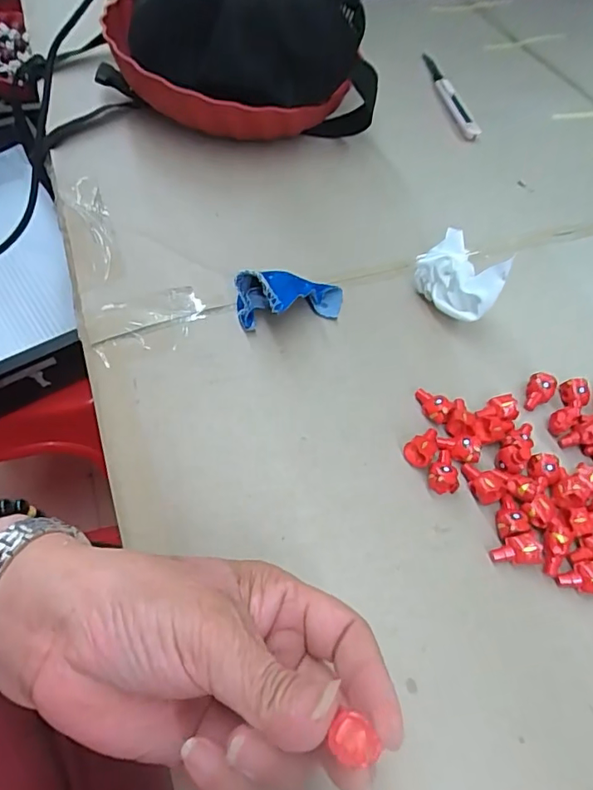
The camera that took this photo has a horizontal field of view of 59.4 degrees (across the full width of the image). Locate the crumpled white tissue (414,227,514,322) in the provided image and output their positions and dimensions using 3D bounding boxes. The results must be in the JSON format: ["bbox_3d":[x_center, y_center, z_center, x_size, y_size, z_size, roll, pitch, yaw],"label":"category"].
[{"bbox_3d":[0.114,-0.081,0.362,0.040,0.053,0.060,-38,67,-25],"label":"crumpled white tissue"}]

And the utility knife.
[{"bbox_3d":[0.163,-0.328,0.565,0.022,0.008,0.171,-6,58,-8],"label":"utility knife"}]

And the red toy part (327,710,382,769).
[{"bbox_3d":[0.018,0.108,0.163,0.014,0.009,0.013,-5,57,-7],"label":"red toy part"}]

